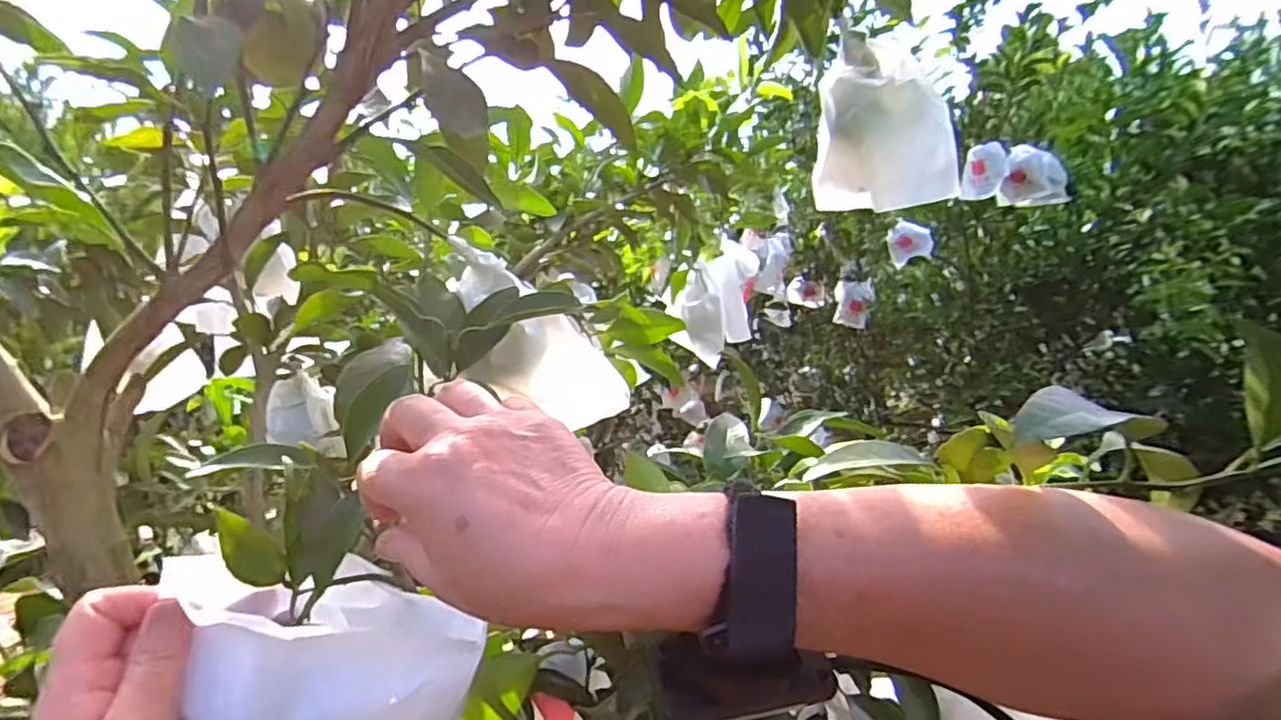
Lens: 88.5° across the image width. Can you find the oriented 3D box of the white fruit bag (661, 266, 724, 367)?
[{"bbox_3d":[0.082,-0.064,1.022,0.096,0.136,0.047,-3,11,9],"label":"white fruit bag"}]

